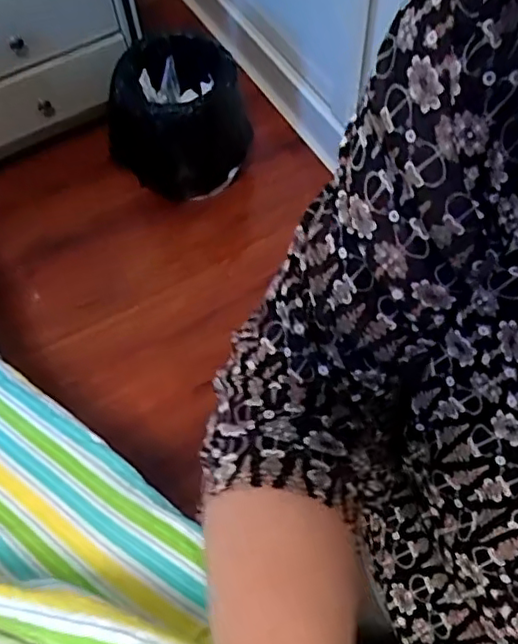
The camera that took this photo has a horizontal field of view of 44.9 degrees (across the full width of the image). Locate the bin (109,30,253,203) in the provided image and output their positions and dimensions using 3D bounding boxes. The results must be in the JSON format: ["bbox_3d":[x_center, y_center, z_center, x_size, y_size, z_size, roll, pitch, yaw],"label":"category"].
[{"bbox_3d":[-0.150,-0.412,1.287,0.256,0.262,0.212,-4,59,-1],"label":"bin"}]

